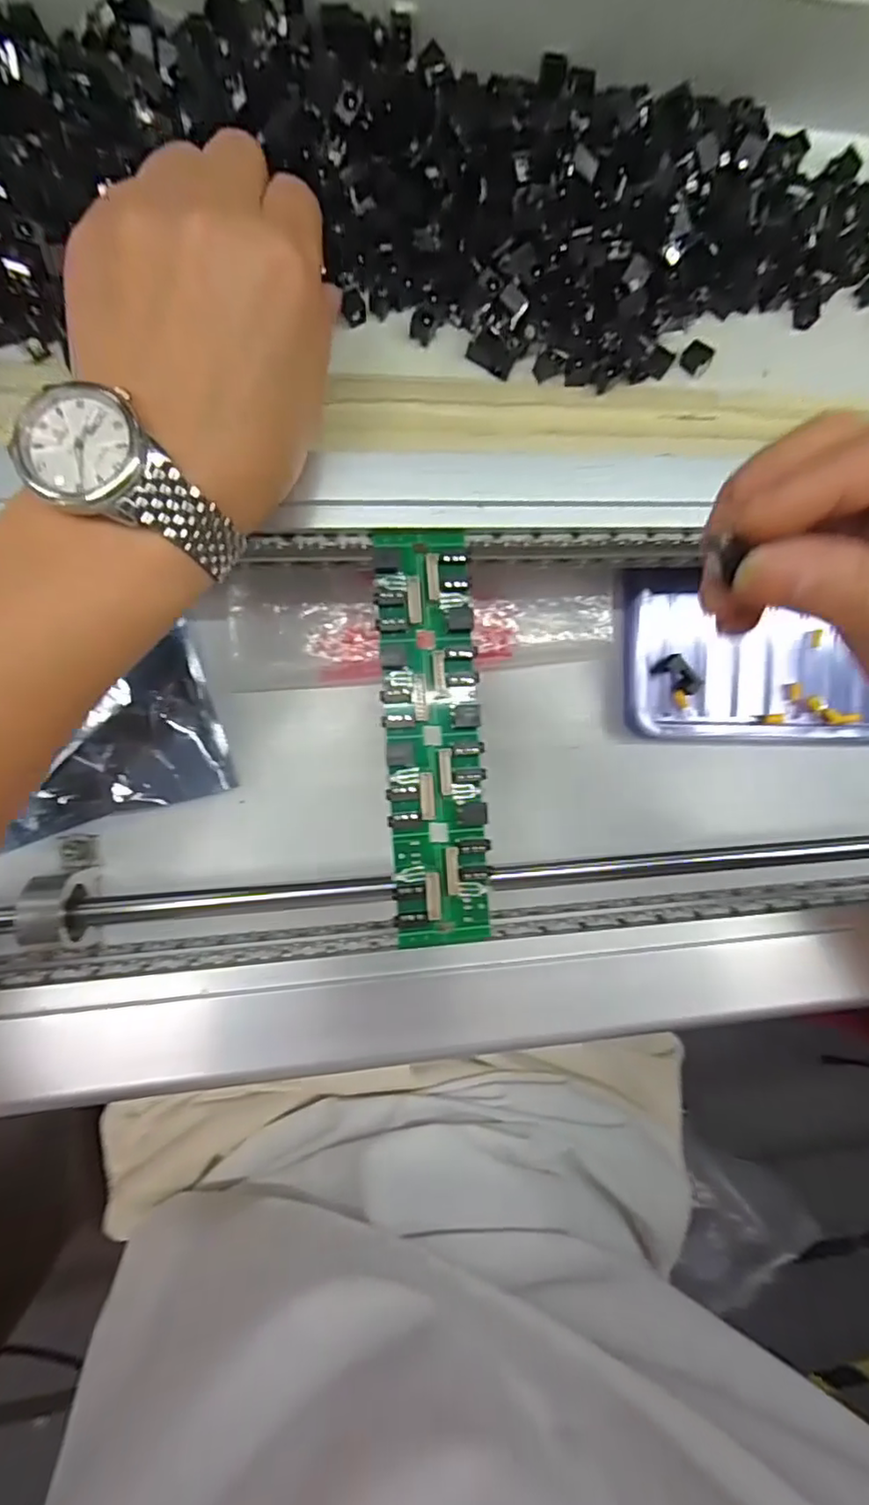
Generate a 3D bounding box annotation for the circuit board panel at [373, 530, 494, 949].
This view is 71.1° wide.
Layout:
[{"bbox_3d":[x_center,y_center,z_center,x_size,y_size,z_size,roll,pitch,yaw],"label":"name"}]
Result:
[{"bbox_3d":[0.000,-0.008,0.271,0.044,0.009,0.183,-4,88,-8],"label":"circuit board panel"}]

